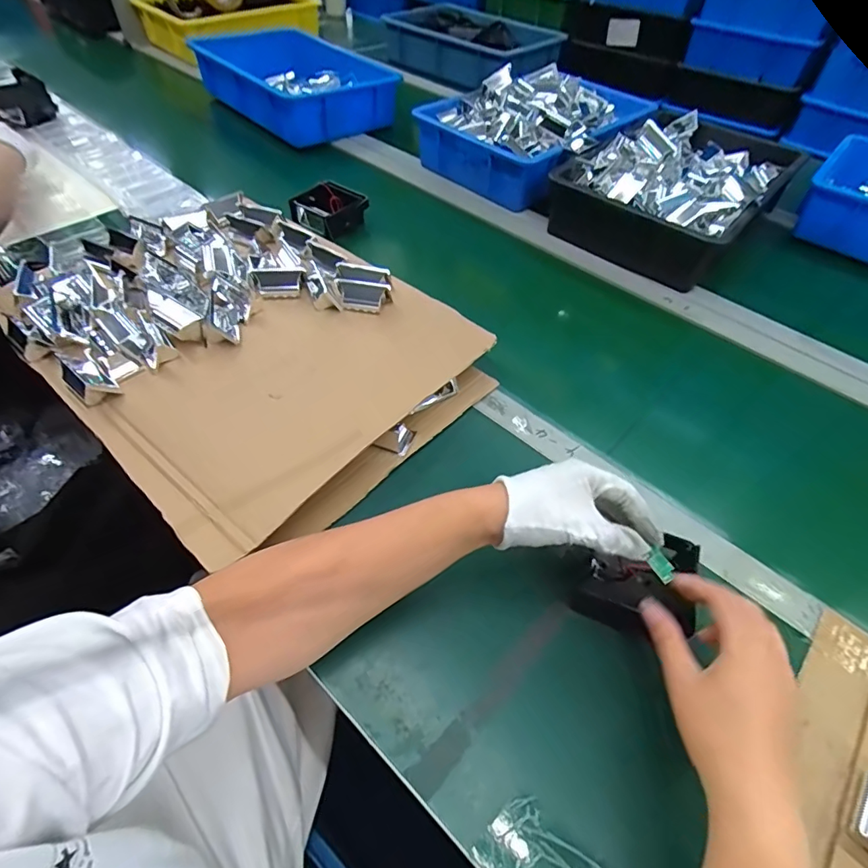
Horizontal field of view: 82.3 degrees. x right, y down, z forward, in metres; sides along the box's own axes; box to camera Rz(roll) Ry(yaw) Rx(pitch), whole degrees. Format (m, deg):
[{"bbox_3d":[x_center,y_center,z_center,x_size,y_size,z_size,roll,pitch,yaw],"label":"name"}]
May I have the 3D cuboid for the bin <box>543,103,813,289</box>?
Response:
[{"bbox_3d":[0.400,-0.409,0.818,0.273,0.108,0.390,35,58,22],"label":"bin"}]

